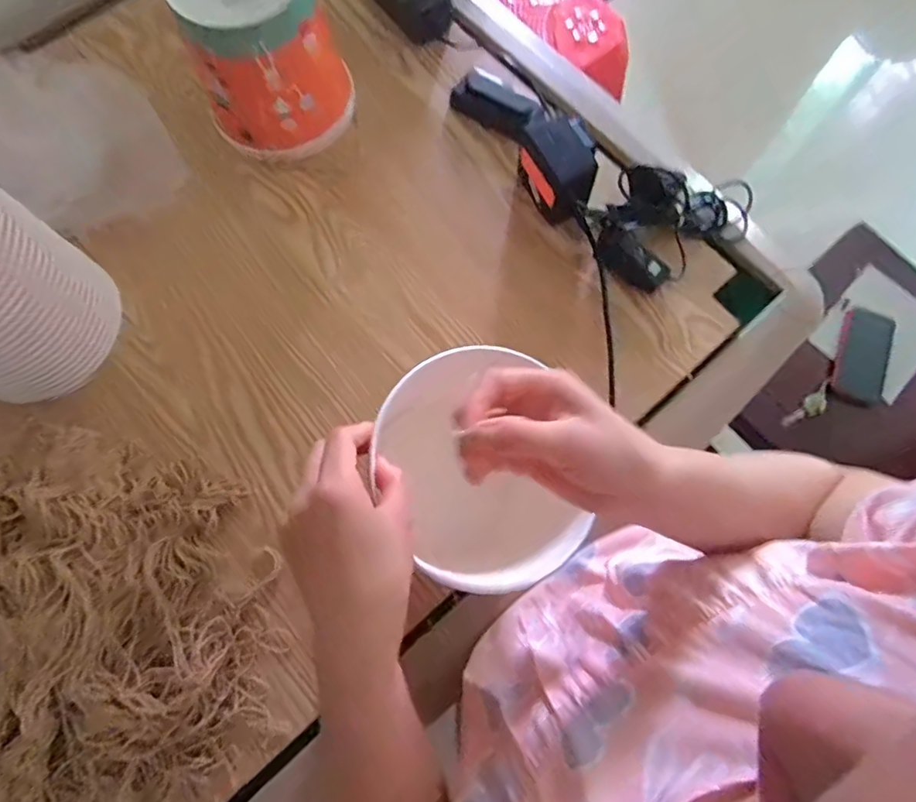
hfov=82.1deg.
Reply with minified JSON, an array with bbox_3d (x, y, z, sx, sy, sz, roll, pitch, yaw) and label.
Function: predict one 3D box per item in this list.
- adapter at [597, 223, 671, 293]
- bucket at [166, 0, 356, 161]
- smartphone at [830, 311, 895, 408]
[{"bbox_3d":[0.175,-0.141,0.533,0.076,0.035,0.028,42,77,11],"label":"adapter"},{"bbox_3d":[-0.191,-0.350,0.529,0.150,0.149,0.123,-16,74,-5],"label":"bucket"},{"bbox_3d":[0.675,-0.074,0.876,0.083,0.010,0.157,17,81,7],"label":"smartphone"}]

